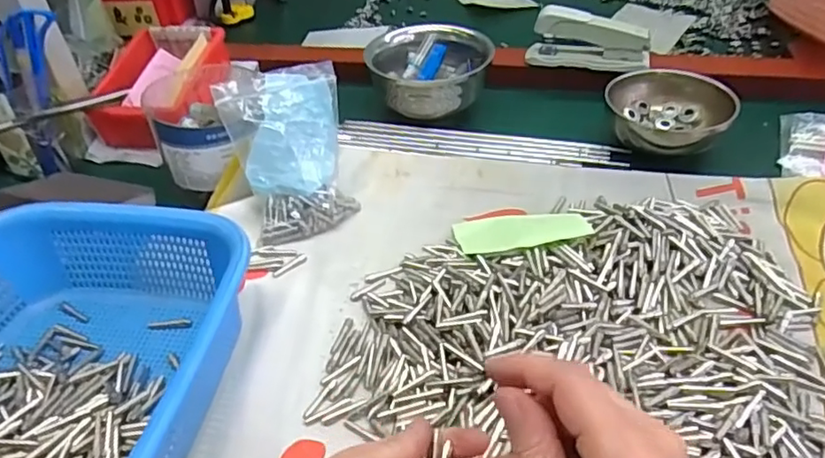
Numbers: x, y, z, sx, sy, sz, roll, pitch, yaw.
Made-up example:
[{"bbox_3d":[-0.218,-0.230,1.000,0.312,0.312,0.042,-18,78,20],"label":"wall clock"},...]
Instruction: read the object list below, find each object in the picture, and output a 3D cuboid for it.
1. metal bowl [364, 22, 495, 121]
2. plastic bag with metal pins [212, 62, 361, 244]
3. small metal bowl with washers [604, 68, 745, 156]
[{"bbox_3d":[0.015,-0.163,0.618,0.114,0.078,0.114,-4,40,3],"label":"metal bowl"},{"bbox_3d":[-0.096,-0.061,0.481,0.090,0.130,0.035,-17,14,-17],"label":"plastic bag with metal pins"},{"bbox_3d":[0.227,-0.101,0.536,0.092,0.052,0.101,-21,42,-16],"label":"small metal bowl with washers"}]

